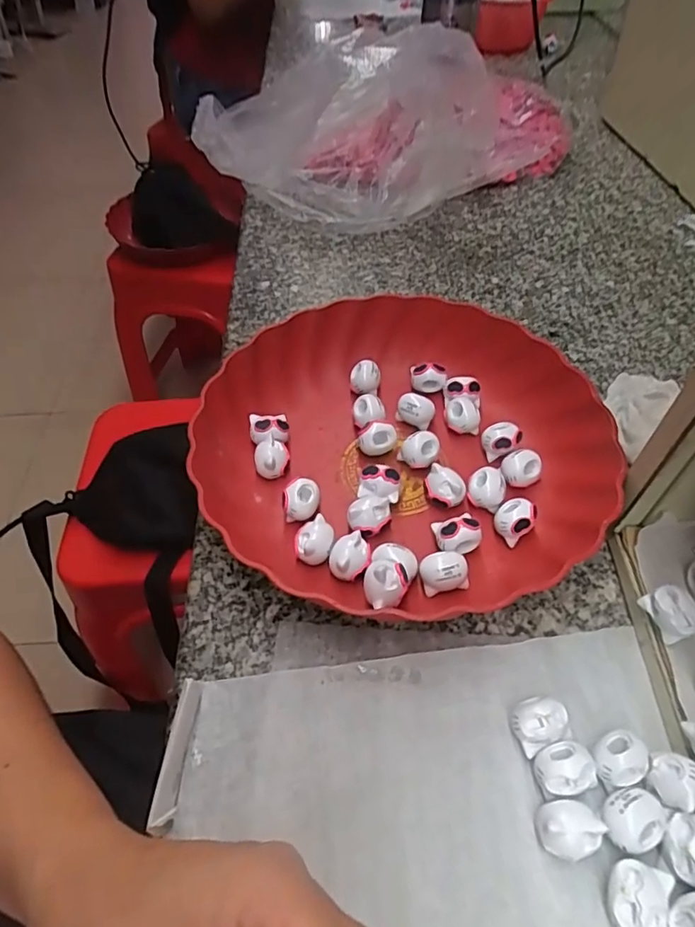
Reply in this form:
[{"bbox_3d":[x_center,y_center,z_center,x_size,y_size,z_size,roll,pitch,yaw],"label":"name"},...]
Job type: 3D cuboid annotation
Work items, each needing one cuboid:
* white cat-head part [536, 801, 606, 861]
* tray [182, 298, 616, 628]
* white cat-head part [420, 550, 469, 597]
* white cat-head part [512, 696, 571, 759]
[{"bbox_3d":[0.091,0.155,0.231,0.026,0.020,0.020,-13,52,-9],"label":"white cat-head part"},{"bbox_3d":[0.033,-0.011,0.351,0.238,0.054,0.240,-34,58,-24],"label":"tray"},{"bbox_3d":[0.052,0.060,0.302,0.024,0.015,0.021,-13,52,-9],"label":"white cat-head part"},{"bbox_3d":[0.089,0.122,0.255,0.024,0.023,0.020,-17,52,-12],"label":"white cat-head part"}]

